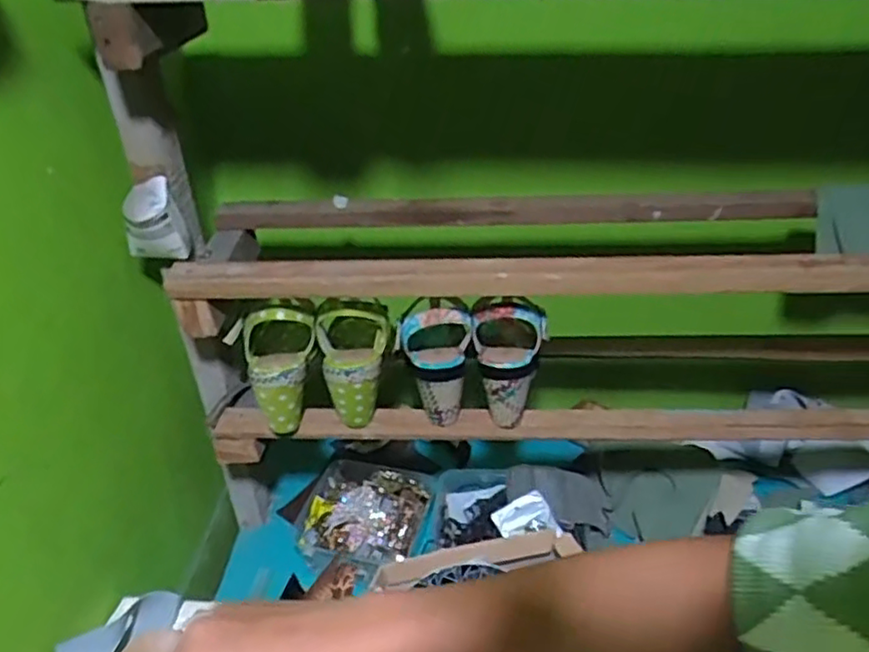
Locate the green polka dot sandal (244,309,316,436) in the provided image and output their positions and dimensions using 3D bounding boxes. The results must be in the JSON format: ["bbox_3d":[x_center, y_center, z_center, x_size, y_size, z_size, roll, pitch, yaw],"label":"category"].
[{"bbox_3d":[-0.167,0.043,0.745,0.080,0.127,0.086,-11,33,-14],"label":"green polka dot sandal"}]

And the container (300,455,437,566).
[{"bbox_3d":[-0.095,0.246,0.901,0.166,0.039,0.169,7,33,14],"label":"container"}]

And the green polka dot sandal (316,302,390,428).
[{"bbox_3d":[-0.087,0.035,0.749,0.077,0.128,0.089,-8,33,-10],"label":"green polka dot sandal"}]

